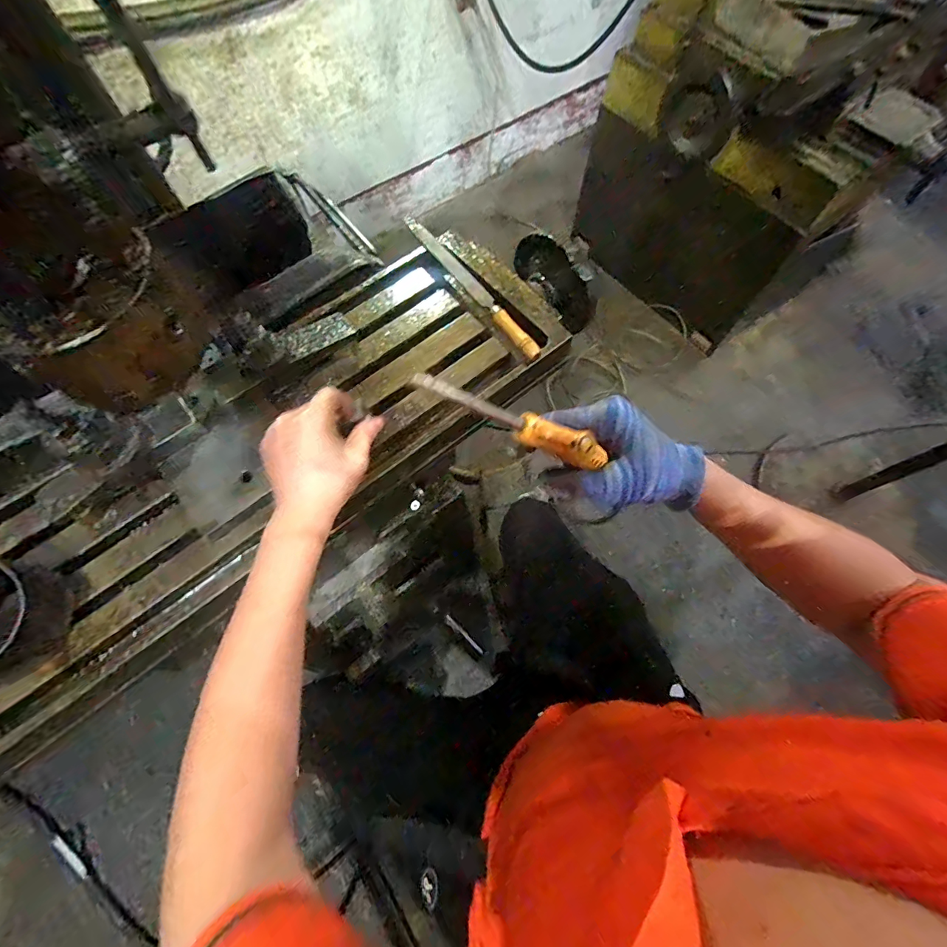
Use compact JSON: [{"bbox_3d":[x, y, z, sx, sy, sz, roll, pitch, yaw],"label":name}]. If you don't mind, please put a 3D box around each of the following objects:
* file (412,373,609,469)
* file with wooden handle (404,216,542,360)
[{"bbox_3d":[0.024,-0.031,0.254,0.125,0.017,0.019,20,66,-24],"label":"file"},{"bbox_3d":[-0.006,-0.243,0.554,0.023,0.023,0.287,-33,71,-12],"label":"file with wooden handle"}]

